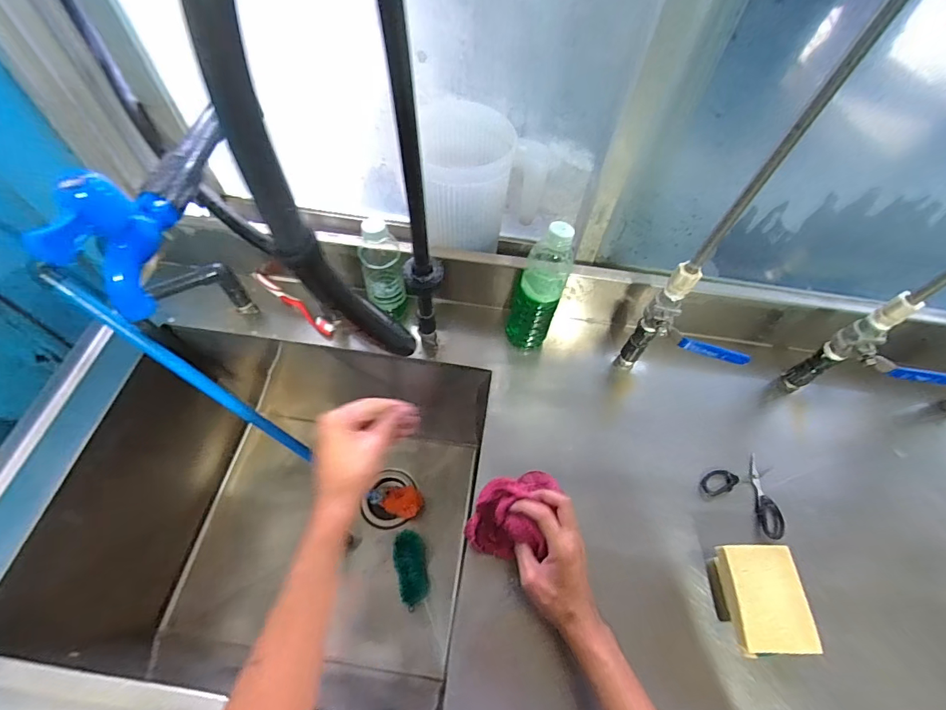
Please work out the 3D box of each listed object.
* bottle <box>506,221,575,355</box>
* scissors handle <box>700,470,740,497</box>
[{"bbox_3d":[0.094,-0.085,0.600,0.059,0.213,0.065,33,62,16],"label":"bottle"},{"bbox_3d":[0.326,0.169,0.568,0.052,0.012,0.029,-12,60,-11],"label":"scissors handle"}]

